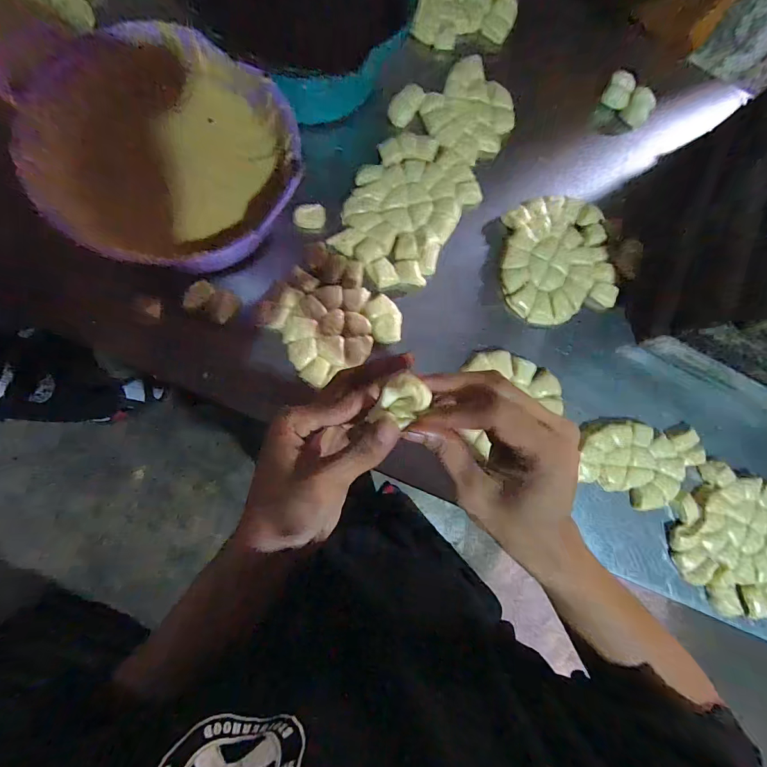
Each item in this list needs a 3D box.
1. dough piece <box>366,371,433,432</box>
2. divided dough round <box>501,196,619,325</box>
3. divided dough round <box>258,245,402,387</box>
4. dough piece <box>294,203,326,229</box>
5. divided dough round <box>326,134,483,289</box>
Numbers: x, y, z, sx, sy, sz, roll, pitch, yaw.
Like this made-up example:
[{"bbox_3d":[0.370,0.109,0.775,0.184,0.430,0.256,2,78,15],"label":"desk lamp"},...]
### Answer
[{"bbox_3d":[0.012,0.011,0.236,0.026,0.021,0.032,26,81,-4],"label":"dough piece"},{"bbox_3d":[0.264,-0.190,0.592,0.176,0.036,0.192,1,84,-7],"label":"divided dough round"},{"bbox_3d":[-0.076,-0.096,0.526,0.158,0.017,0.163,-42,90,-9],"label":"divided dough round"},{"bbox_3d":[-0.105,-0.236,0.546,0.044,0.023,0.033,-6,85,-8],"label":"dough piece"},{"bbox_3d":[0.034,-0.258,0.566,0.159,0.018,0.232,32,81,-3],"label":"divided dough round"}]

